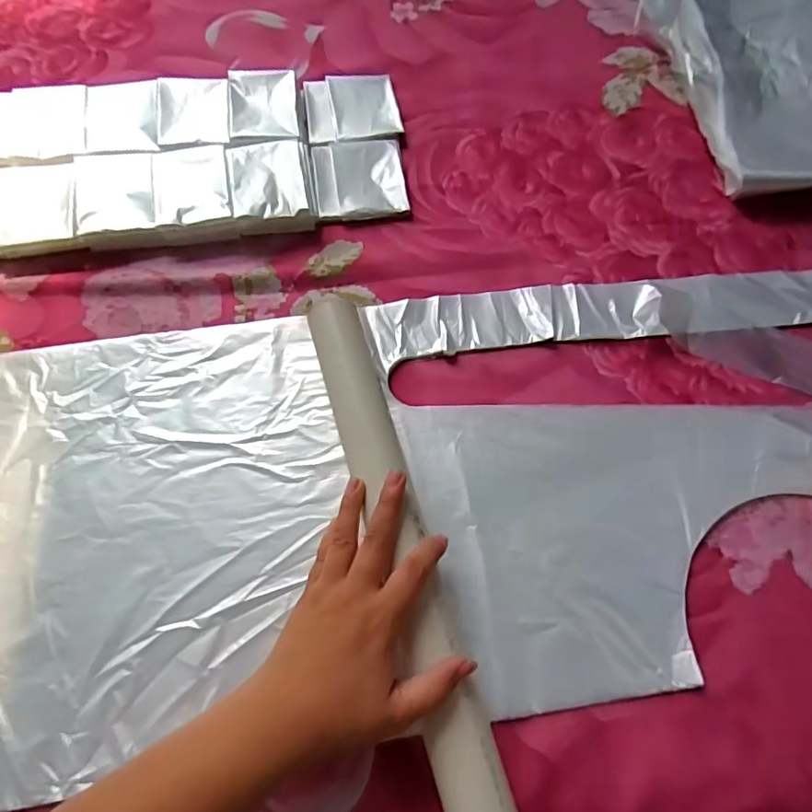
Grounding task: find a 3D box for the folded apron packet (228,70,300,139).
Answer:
[{"bbox_3d":[-0.132,-0.279,0.519,0.062,0.023,0.077,-3,68,-3],"label":"folded apron packet"}]

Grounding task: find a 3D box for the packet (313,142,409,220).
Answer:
[{"bbox_3d":[-0.042,-0.205,0.500,0.081,0.010,0.082,-6,69,-4],"label":"packet"}]

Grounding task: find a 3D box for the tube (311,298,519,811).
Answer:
[{"bbox_3d":[-0.004,0.084,0.361,0.041,0.027,0.364,-16,68,-8],"label":"tube"}]

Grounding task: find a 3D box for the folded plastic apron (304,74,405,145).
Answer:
[{"bbox_3d":[-0.052,-0.287,0.532,0.088,0.011,0.083,-8,69,-5],"label":"folded plastic apron"}]

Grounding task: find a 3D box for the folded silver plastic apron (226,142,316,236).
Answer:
[{"bbox_3d":[-0.118,-0.191,0.483,0.065,0.023,0.080,-10,69,-5],"label":"folded silver plastic apron"}]

